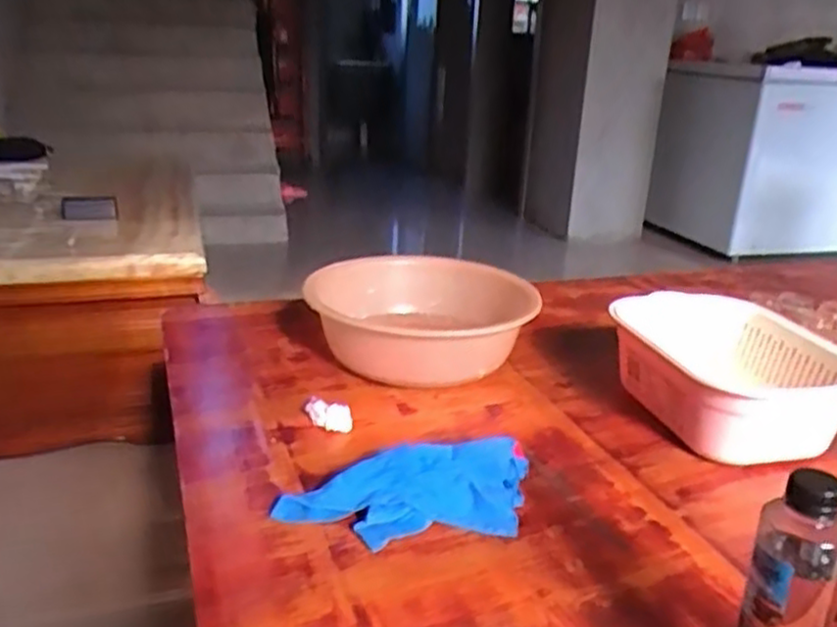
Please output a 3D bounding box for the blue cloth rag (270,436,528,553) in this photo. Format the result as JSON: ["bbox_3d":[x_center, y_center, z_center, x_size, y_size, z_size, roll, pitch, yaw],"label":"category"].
[{"bbox_3d":[0.012,0.178,0.729,0.277,0.036,0.135,-10,24,-30],"label":"blue cloth rag"}]

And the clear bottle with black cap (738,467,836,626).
[{"bbox_3d":[0.244,0.196,0.492,0.050,0.195,0.043,16,24,32],"label":"clear bottle with black cap"}]

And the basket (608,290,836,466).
[{"bbox_3d":[0.391,0.081,0.923,0.221,0.119,0.279,-2,21,-13],"label":"basket"}]

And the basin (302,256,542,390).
[{"bbox_3d":[0.006,0.014,1.076,0.299,0.110,0.299,2,20,-1],"label":"basin"}]

